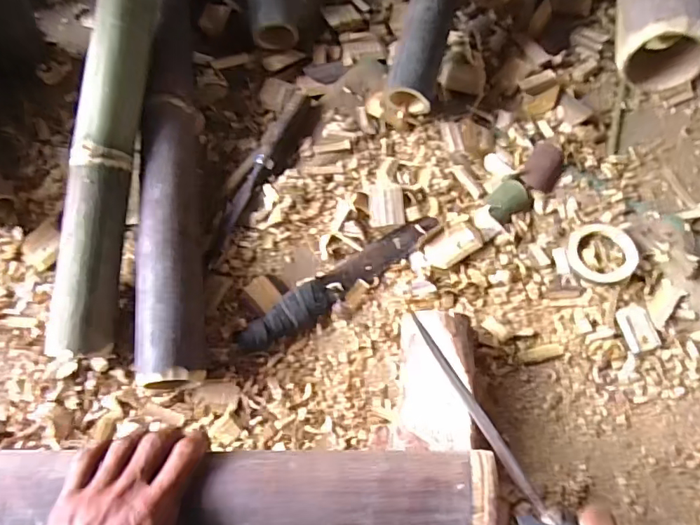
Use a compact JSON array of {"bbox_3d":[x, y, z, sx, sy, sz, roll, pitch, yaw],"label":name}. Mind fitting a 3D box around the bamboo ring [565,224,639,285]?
[{"bbox_3d":[0.283,-0.012,0.560,0.072,0.017,0.069,1,68,-2],"label":"bamboo ring"}]

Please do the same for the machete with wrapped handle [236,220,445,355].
[{"bbox_3d":[-0.006,0.017,0.541,0.252,0.020,0.036,-34,73,-14],"label":"machete with wrapped handle"}]

